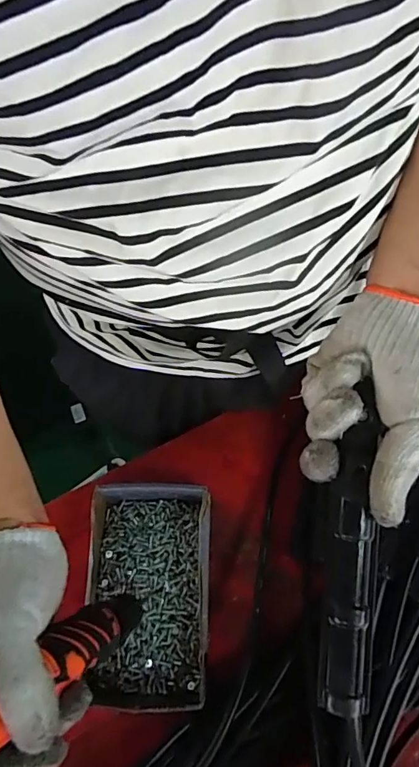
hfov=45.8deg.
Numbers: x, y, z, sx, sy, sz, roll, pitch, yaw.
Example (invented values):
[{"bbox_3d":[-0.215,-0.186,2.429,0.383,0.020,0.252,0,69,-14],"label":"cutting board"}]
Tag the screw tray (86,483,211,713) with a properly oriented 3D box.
[{"bbox_3d":[-0.063,0.207,0.507,0.124,0.046,0.210,0,65,4],"label":"screw tray"}]

